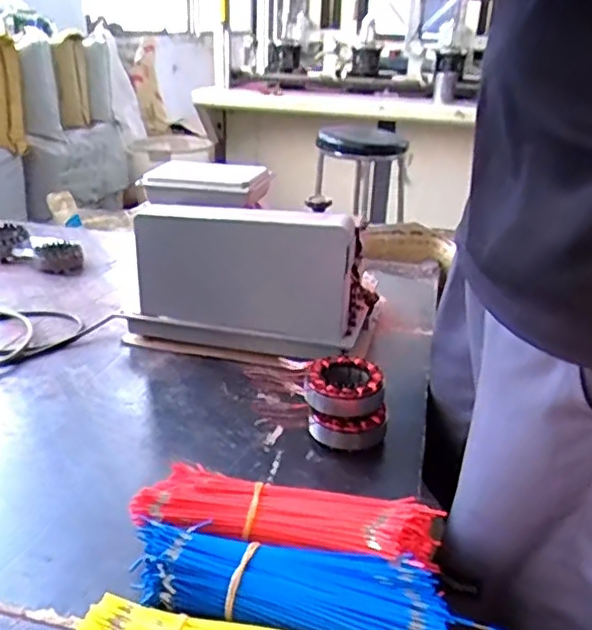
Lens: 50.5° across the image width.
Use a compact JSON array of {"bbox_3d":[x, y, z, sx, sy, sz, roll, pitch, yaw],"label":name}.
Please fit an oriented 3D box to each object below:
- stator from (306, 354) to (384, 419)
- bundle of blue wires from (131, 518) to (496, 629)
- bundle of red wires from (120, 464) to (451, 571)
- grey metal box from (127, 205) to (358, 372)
[{"bbox_3d":[0.055,0.080,0.704,0.084,0.037,0.082,7,25,9],"label":"stator"},{"bbox_3d":[-0.004,0.219,0.498,0.258,0.050,0.079,7,25,9],"label":"bundle of blue wires"},{"bbox_3d":[-0.007,0.188,0.569,0.265,0.044,0.077,6,25,7],"label":"bundle of red wires"},{"bbox_3d":[-0.073,-0.041,0.868,0.329,0.208,0.076,7,25,9],"label":"grey metal box"}]

